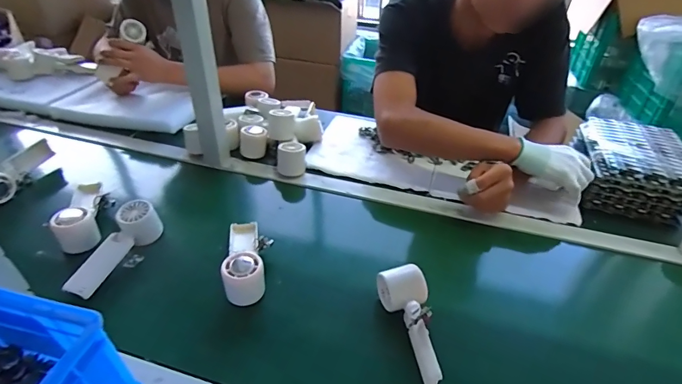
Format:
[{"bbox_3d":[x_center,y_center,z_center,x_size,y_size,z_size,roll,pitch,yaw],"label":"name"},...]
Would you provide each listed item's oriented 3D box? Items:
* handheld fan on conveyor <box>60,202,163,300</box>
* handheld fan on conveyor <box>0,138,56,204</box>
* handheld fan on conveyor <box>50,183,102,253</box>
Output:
[{"bbox_3d":[-0.349,0.088,0.603,0.052,0.057,0.157,19,56,19],"label":"handheld fan on conveyor"},{"bbox_3d":[-0.623,-0.035,0.744,0.052,0.060,0.151,14,38,16],"label":"handheld fan on conveyor"},{"bbox_3d":[-0.442,0.031,0.662,0.059,0.056,0.149,-14,39,-20],"label":"handheld fan on conveyor"}]

